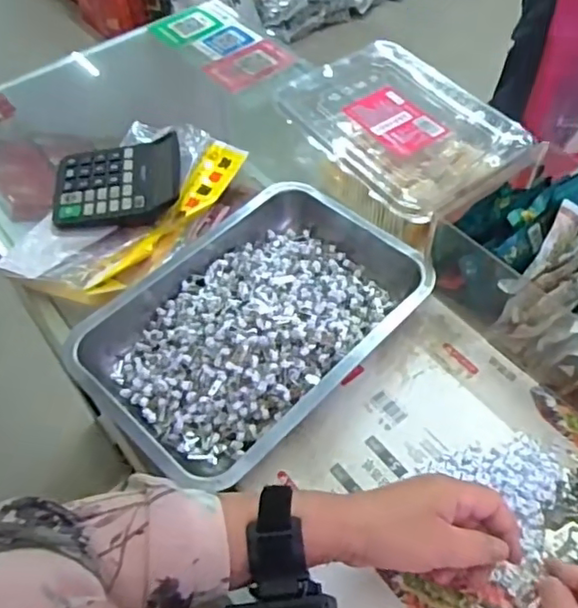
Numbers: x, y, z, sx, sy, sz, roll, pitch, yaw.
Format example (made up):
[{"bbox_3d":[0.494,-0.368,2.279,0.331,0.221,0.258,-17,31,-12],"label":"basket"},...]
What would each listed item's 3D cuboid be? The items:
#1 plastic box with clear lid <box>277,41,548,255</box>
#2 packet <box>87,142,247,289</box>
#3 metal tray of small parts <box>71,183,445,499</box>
[{"bbox_3d":[0.120,-0.177,0.668,0.174,0.082,0.257,-33,59,-21],"label":"plastic box with clear lid"},{"bbox_3d":[-0.125,-0.097,0.667,0.042,0.023,0.242,22,57,18],"label":"packet"},{"bbox_3d":[-0.030,0.012,0.570,0.217,0.052,0.313,36,62,25],"label":"metal tray of small parts"}]

